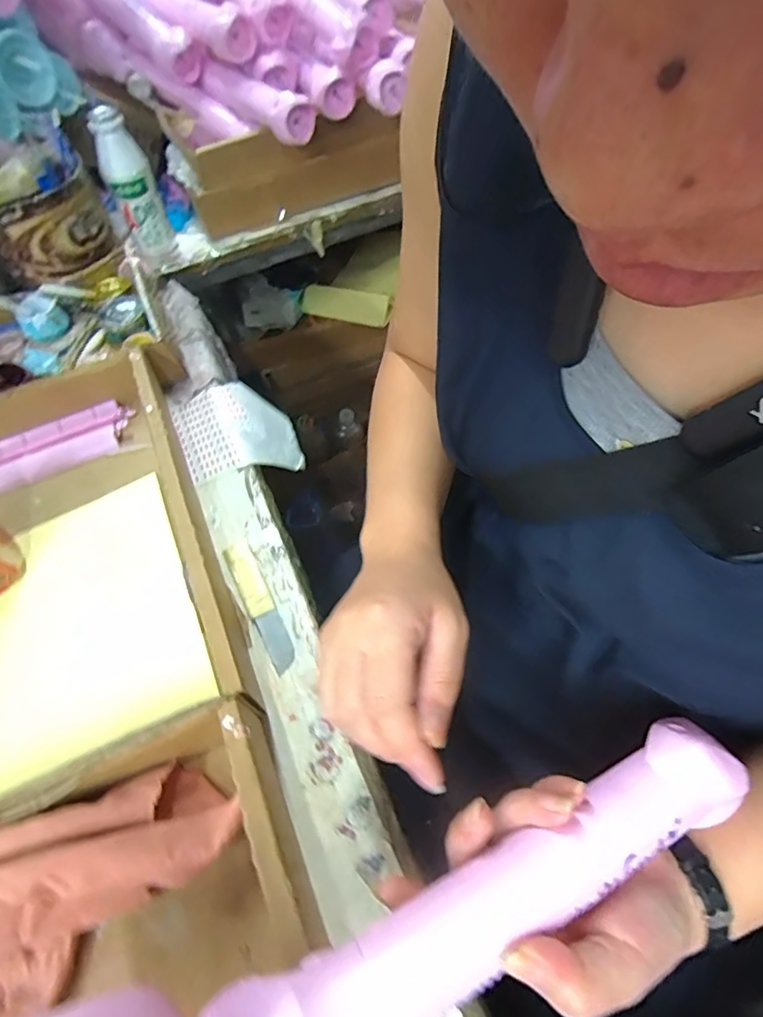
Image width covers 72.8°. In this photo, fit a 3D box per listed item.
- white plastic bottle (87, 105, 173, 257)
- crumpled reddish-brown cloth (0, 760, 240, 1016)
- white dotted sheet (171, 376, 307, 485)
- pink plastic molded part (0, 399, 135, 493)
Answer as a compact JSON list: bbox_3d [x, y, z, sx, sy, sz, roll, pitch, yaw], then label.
[{"bbox_3d":[-0.284,-0.365,0.597,0.050,0.145,0.043,-23,58,-11],"label":"white plastic bottle"},{"bbox_3d":[-0.158,0.188,0.262,0.164,0.061,0.078,-33,60,-16],"label":"crumpled reddish-brown cloth"},{"bbox_3d":[-0.139,-0.072,0.501,0.101,0.039,0.106,-22,57,-10],"label":"white dotted sheet"},{"bbox_3d":[-0.291,-0.059,0.468,0.128,0.013,0.057,-29,59,-14],"label":"pink plastic molded part"}]

